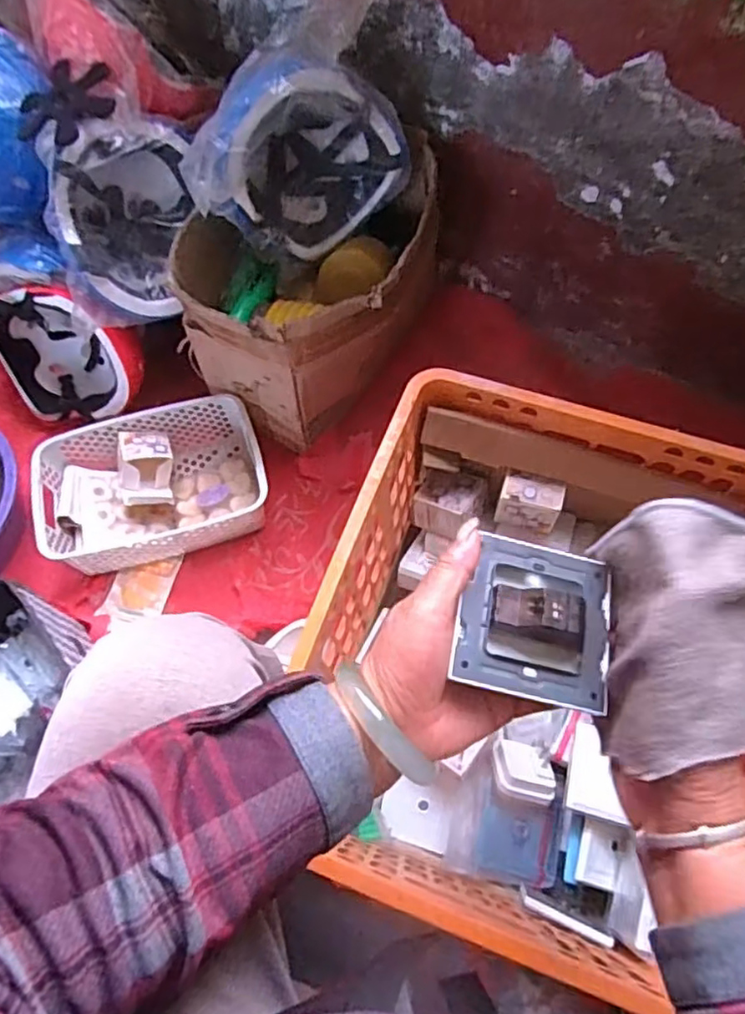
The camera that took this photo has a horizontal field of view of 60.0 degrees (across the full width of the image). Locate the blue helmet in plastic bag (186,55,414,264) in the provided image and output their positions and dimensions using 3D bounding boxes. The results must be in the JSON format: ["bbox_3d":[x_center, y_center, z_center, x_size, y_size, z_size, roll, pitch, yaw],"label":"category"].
[{"bbox_3d":[-0.094,-0.430,0.785,0.267,0.222,0.131,-21,66,-7],"label":"blue helmet in plastic bag"}]

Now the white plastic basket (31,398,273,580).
[{"bbox_3d":[-0.299,-0.029,0.902,0.298,0.095,0.203,-17,66,-5],"label":"white plastic basket"}]

